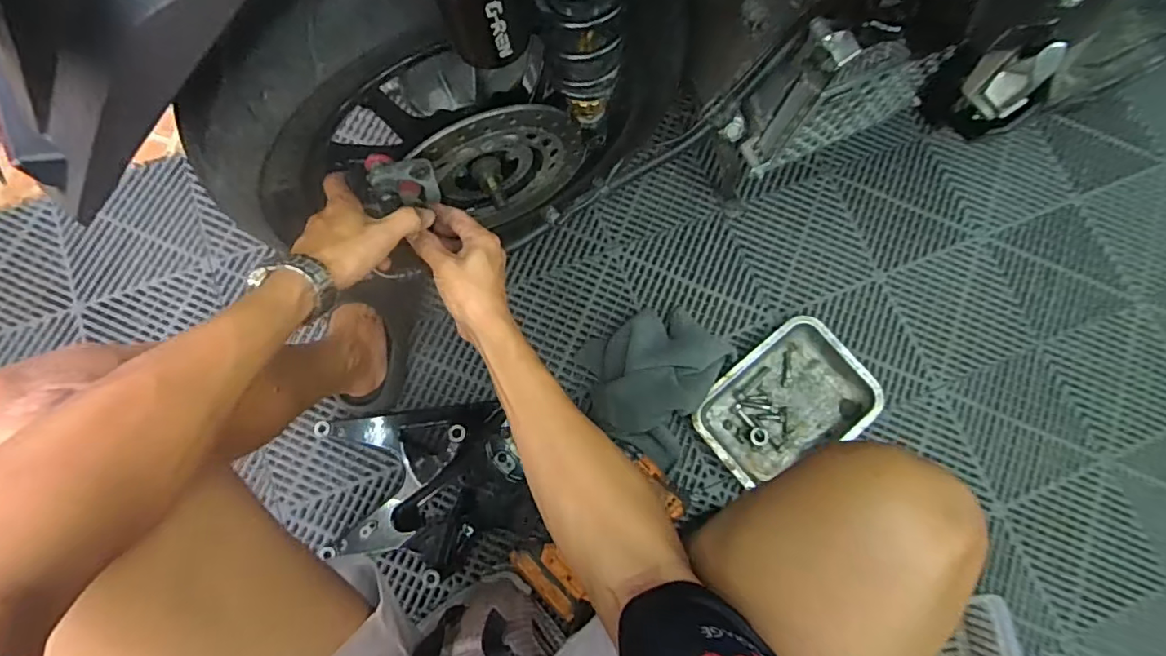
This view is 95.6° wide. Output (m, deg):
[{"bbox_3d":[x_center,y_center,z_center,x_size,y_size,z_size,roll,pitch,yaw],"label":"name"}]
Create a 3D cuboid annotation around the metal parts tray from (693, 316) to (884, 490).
[{"bbox_3d":[0.300,0.120,0.791,0.253,0.048,0.189,-36,82,-10],"label":"metal parts tray"}]

